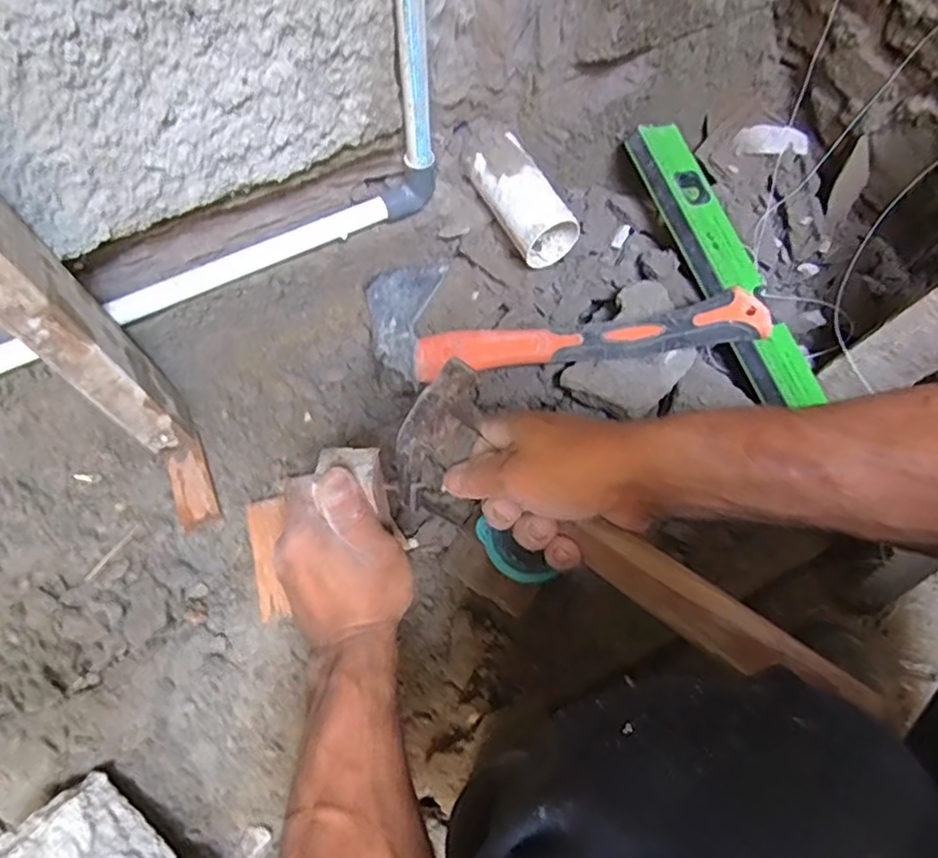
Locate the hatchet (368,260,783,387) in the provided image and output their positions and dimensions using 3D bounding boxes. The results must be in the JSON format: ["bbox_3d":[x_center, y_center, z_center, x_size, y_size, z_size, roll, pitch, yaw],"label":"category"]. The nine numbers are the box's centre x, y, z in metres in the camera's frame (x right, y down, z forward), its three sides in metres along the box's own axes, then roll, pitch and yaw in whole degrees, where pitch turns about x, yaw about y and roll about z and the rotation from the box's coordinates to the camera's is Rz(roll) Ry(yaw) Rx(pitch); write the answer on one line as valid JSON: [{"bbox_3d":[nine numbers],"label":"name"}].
[{"bbox_3d":[0.082,-0.124,0.621,0.370,0.026,0.125,-7,76,13],"label":"hatchet"}]

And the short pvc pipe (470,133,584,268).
[{"bbox_3d":[0.053,-0.229,0.636,0.064,0.063,0.125,-26,68,-12],"label":"short pvc pipe"}]

